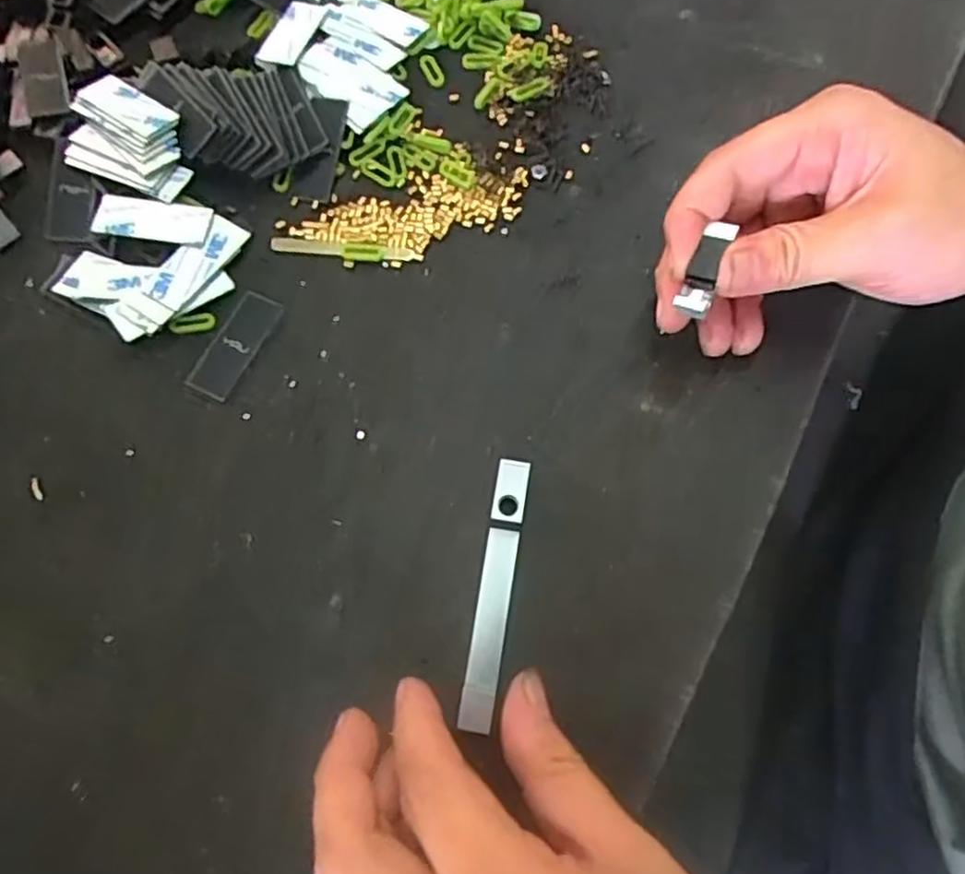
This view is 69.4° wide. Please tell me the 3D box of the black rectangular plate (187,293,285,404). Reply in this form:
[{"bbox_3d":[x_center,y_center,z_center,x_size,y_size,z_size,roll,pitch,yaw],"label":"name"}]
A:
[{"bbox_3d":[-0.108,-0.041,0.301,0.020,0.004,0.050,26,73,8],"label":"black rectangular plate"}]

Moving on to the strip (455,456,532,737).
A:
[{"bbox_3d":[0.005,0.058,0.265,0.013,0.010,0.100,9,71,3],"label":"strip"}]

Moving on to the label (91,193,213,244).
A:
[{"bbox_3d":[-0.147,-0.097,0.310,0.050,0.004,0.019,9,80,1],"label":"label"}]

